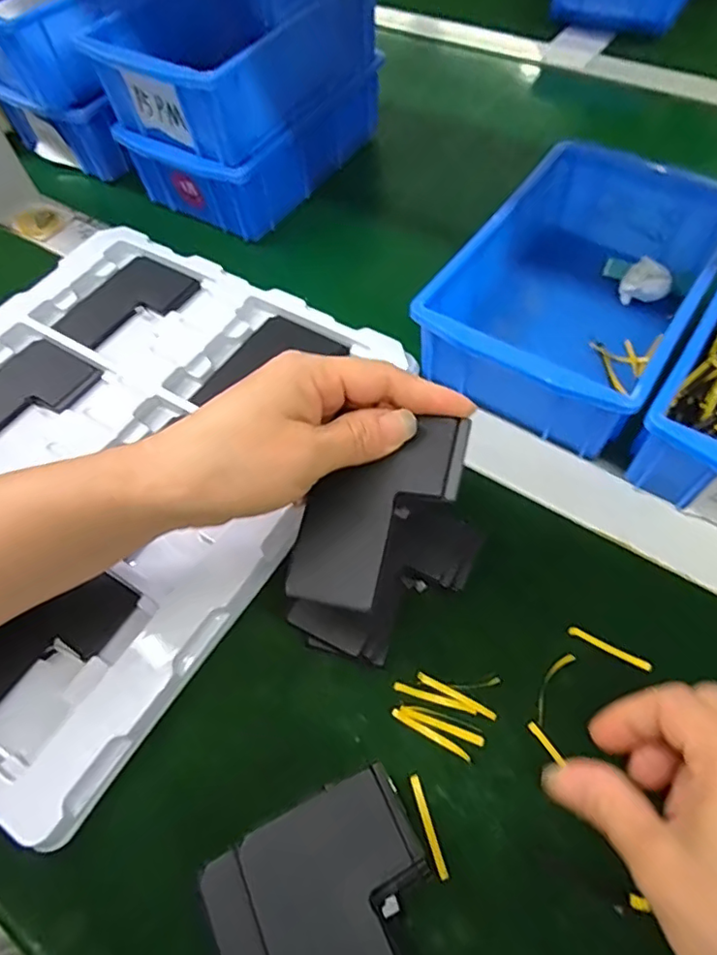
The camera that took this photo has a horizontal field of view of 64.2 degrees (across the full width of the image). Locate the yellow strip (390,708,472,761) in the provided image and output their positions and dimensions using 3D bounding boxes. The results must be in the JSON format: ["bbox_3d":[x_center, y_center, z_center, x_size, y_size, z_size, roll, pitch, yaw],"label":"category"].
[{"bbox_3d":[0.034,0.118,0.264,0.039,0.004,0.004,26,65,18],"label":"yellow strip"}]

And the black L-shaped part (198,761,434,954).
[{"bbox_3d":[-0.006,0.173,0.216,0.080,0.034,0.090,-26,61,-11],"label":"black L-shaped part"}]

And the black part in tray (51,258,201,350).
[{"bbox_3d":[-0.168,-0.124,0.414,0.066,0.006,0.086,28,66,19],"label":"black part in tray"}]

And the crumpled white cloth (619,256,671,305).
[{"bbox_3d":[0.192,-0.128,0.383,0.029,0.027,0.019,23,64,17],"label":"crumpled white cloth"}]

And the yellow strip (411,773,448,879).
[{"bbox_3d":[0.030,0.150,0.246,0.004,0.004,0.039,-16,60,-5],"label":"yellow strip"}]

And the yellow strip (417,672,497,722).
[{"bbox_3d":[0.047,0.103,0.271,0.040,0.004,0.004,24,64,17],"label":"yellow strip"}]

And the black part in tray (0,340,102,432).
[{"bbox_3d":[-0.223,-0.049,0.378,0.065,0.012,0.089,30,66,20],"label":"black part in tray"}]

